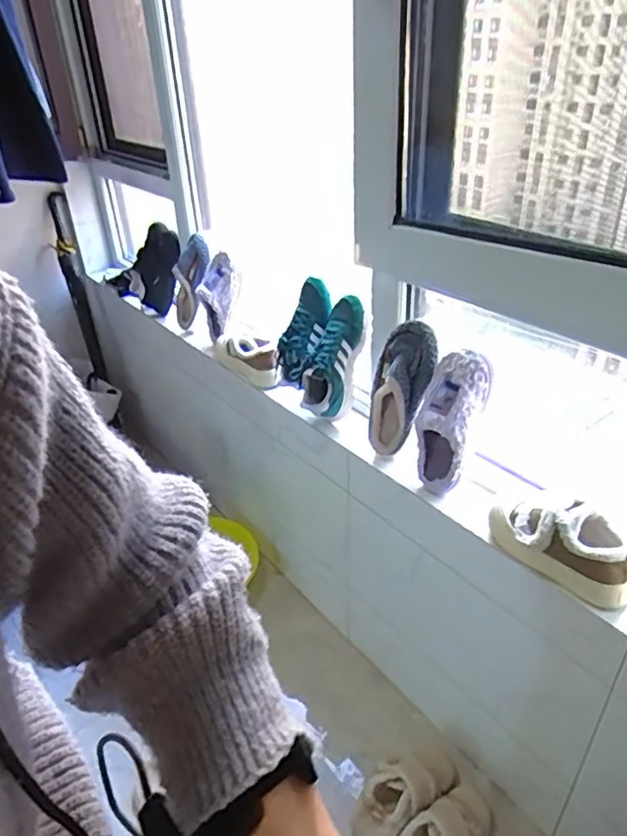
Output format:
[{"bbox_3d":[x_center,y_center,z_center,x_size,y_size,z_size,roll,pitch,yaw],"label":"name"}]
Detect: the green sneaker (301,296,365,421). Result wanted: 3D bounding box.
[{"bbox_3d":[0.038,-0.129,1.263,0.110,0.259,0.107,21,12,31],"label":"green sneaker"}]

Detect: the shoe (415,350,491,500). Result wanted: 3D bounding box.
[{"bbox_3d":[0.246,0.010,1.056,0.102,0.256,0.114,24,43,34],"label":"shoe"}]

